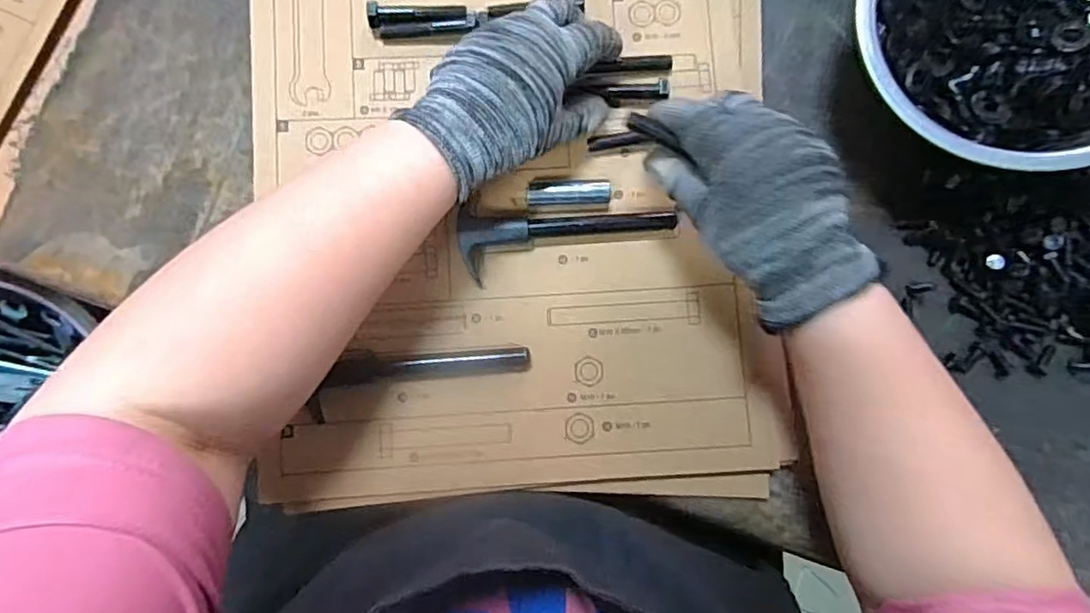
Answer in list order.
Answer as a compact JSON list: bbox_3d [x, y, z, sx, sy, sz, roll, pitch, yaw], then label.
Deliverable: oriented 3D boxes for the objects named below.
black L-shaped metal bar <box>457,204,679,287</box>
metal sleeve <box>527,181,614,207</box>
[{"bbox_3d":[0.014,-0.039,0.364,0.130,0.016,0.040,-1,85,1],"label":"black L-shaped metal bar"},{"bbox_3d":[0.015,-0.069,0.370,0.051,0.010,0.015,-2,85,1],"label":"metal sleeve"}]

